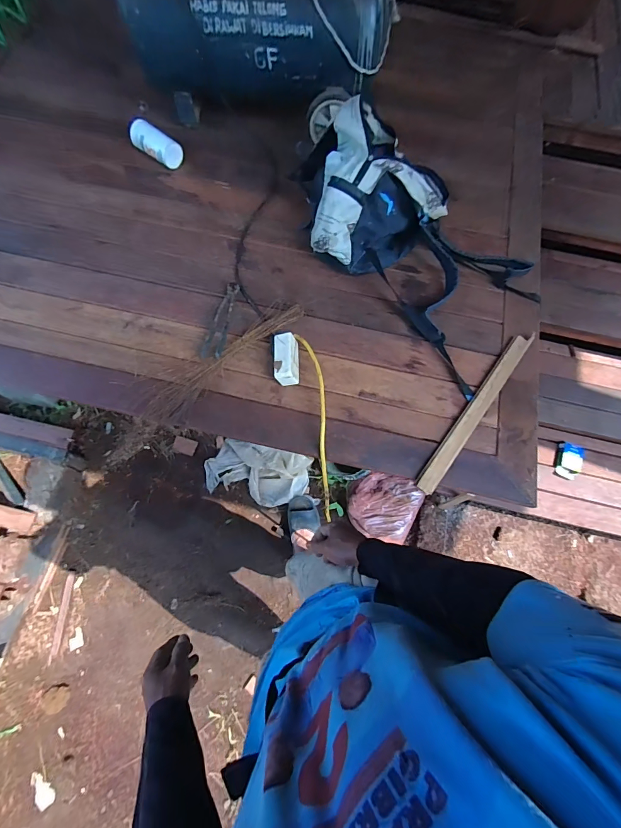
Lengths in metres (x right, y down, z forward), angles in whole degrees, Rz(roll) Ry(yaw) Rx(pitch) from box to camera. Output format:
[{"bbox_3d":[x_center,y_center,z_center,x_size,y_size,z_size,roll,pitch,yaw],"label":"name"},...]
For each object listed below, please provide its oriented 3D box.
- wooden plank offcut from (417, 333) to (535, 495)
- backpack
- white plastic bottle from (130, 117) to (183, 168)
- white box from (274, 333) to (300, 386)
[{"bbox_3d":[0.375,-0.009,0.788,0.044,0.024,0.454,38,77,8],"label":"wooden plank offcut"},{"bbox_3d":[0.261,-0.431,0.820,0.373,0.206,0.659,-43,79,-11],"label":"backpack"},{"bbox_3d":[-0.423,-0.738,0.968,0.146,0.055,0.060,32,76,-6],"label":"white plastic bottle"},{"bbox_3d":[-0.053,-0.123,0.787,0.055,0.051,0.109,-2,74,-1],"label":"white box"}]

